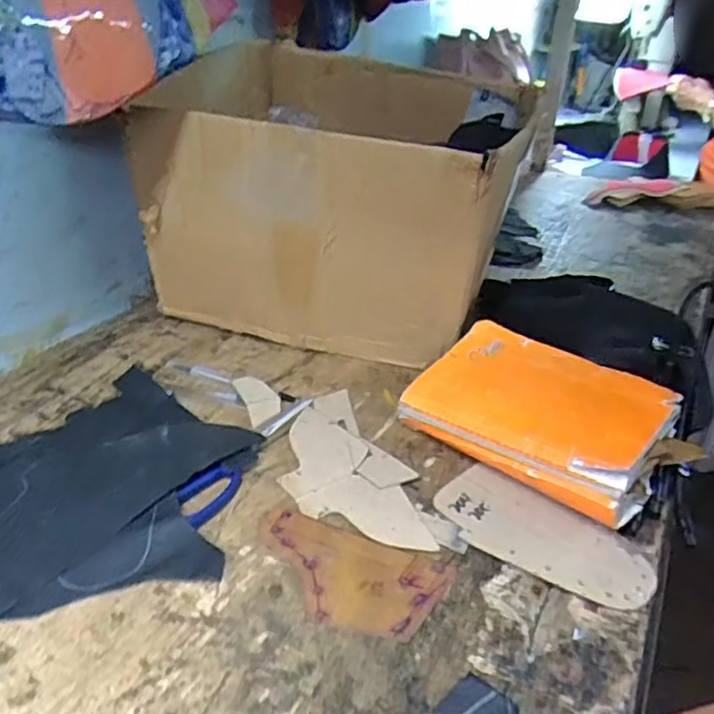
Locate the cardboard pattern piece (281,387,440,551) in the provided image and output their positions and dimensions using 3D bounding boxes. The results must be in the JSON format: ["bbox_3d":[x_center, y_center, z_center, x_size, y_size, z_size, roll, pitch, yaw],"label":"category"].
[{"bbox_3d":[-0.010,0.095,0.528,0.096,0.004,0.192,-17,37,-23],"label":"cardboard pattern piece"}]

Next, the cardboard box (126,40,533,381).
[{"bbox_3d":[-0.023,-0.202,0.783,0.417,0.256,0.390,9,31,12],"label":"cardboard box"}]

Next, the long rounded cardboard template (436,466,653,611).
[{"bbox_3d":[0.135,0.132,0.472,0.157,0.008,0.074,26,39,33],"label":"long rounded cardboard template"}]

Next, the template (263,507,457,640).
[{"bbox_3d":[-0.008,0.149,0.440,0.135,0.004,0.076,13,32,18],"label":"template"}]

